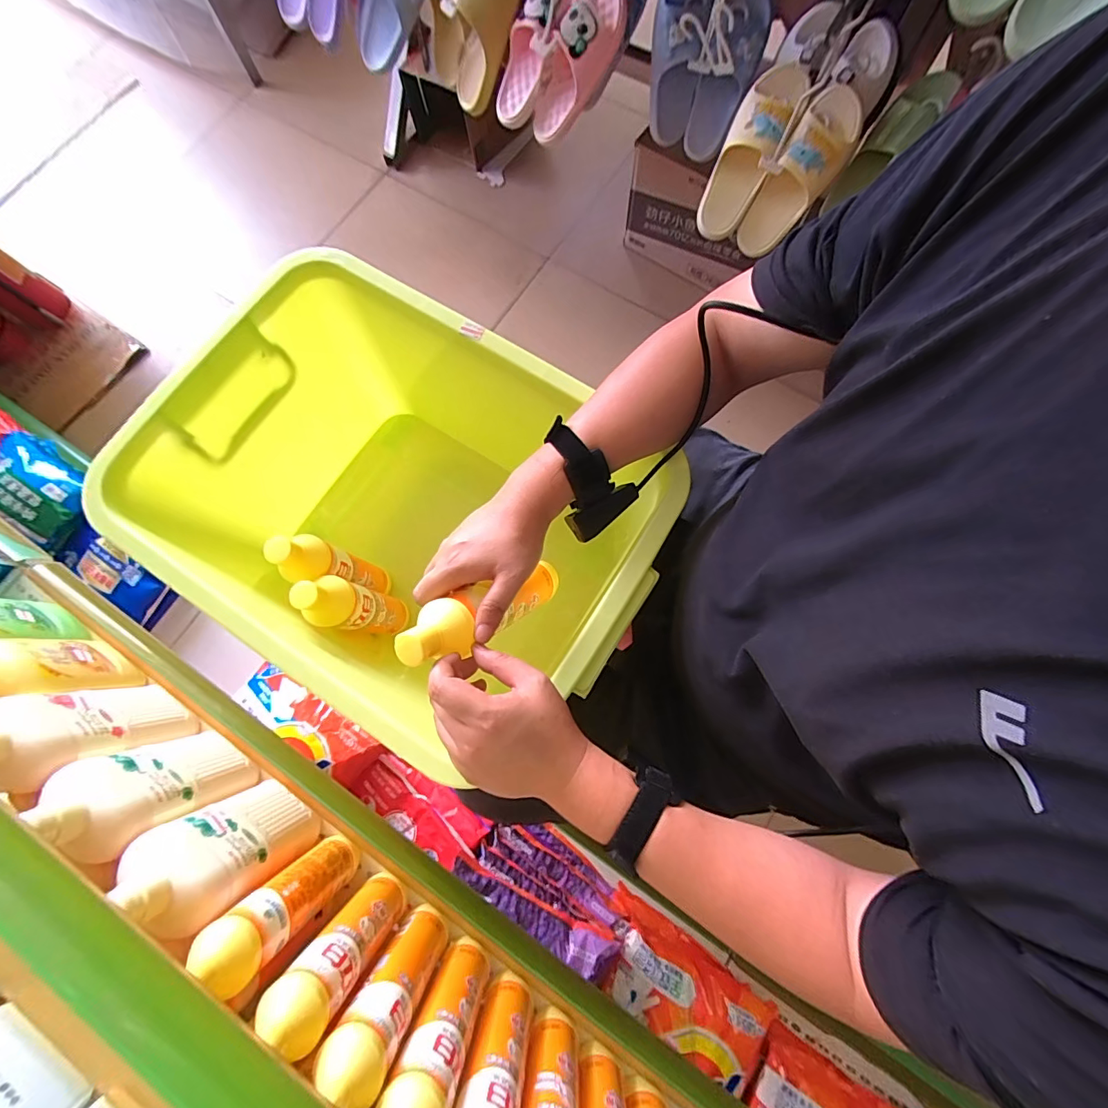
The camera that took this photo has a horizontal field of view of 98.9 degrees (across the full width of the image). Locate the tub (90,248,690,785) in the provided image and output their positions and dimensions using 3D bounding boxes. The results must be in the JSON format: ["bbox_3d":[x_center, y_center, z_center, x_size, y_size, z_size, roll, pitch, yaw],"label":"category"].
[{"bbox_3d":[-0.150,-0.029,0.589,0.500,0.315,0.364,31,79,8],"label":"tub"}]

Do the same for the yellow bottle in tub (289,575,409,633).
[{"bbox_3d":[-0.227,0.064,0.554,0.042,0.213,0.053,19,78,6],"label":"yellow bottle in tub"}]

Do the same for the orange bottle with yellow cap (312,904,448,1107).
[{"bbox_3d":[-0.143,0.390,0.428,0.051,0.201,0.041,32,79,9],"label":"orange bottle with yellow cap"}]

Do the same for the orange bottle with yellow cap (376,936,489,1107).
[{"bbox_3d":[-0.098,0.419,0.419,0.051,0.206,0.038,19,78,6],"label":"orange bottle with yellow cap"}]

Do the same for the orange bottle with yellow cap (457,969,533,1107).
[{"bbox_3d":[-0.052,0.451,0.413,0.047,0.207,0.038,14,77,5],"label":"orange bottle with yellow cap"}]

